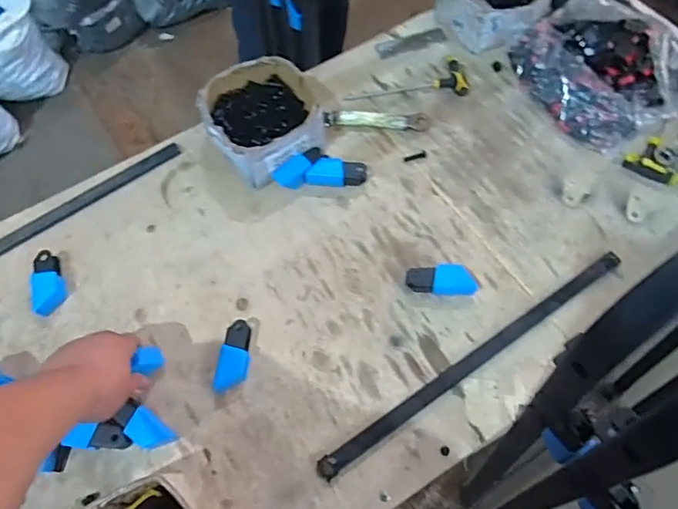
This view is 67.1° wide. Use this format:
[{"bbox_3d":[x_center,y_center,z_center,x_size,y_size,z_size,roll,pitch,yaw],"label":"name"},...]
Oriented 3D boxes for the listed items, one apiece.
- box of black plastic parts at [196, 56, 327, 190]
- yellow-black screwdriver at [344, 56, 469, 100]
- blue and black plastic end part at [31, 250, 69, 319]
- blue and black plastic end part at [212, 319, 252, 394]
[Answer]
[{"bbox_3d":[-0.115,-0.200,0.760,0.165,0.078,0.169,-35,66,-15],"label":"box of black plastic parts"},{"bbox_3d":[0.107,-0.287,0.824,0.193,0.024,0.077,-5,61,-1],"label":"yellow-black screwdriver"},{"bbox_3d":[-0.385,0.036,0.680,0.037,0.025,0.084,-14,64,-4],"label":"blue and black plastic end part"},{"bbox_3d":[-0.126,0.126,0.626,0.034,0.026,0.088,7,64,7],"label":"blue and black plastic end part"}]

